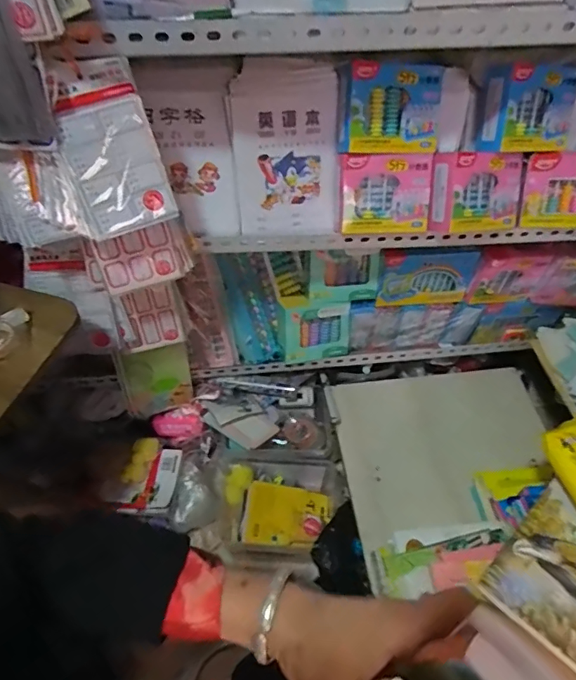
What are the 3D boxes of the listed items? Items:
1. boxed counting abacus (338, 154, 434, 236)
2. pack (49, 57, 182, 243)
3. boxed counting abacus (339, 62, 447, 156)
[{"bbox_3d":[0.136,-0.203,0.688,0.127,0.106,0.028,-2,17,-4],"label":"boxed counting abacus"},{"bbox_3d":[-0.190,-0.195,0.515,0.100,0.165,0.023,-17,27,-3],"label":"pack"},{"bbox_3d":[0.137,-0.303,0.640,0.130,0.103,0.026,0,25,-3],"label":"boxed counting abacus"}]

